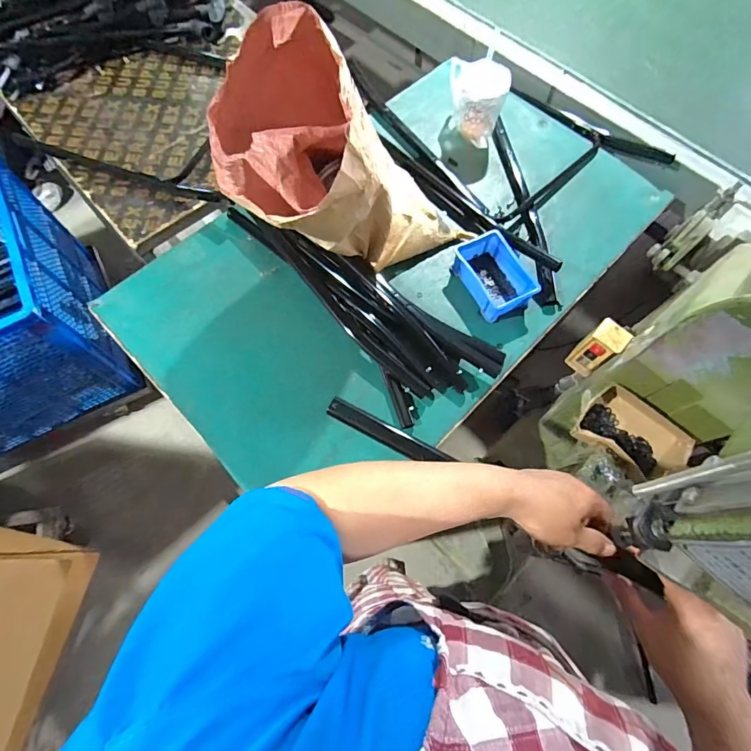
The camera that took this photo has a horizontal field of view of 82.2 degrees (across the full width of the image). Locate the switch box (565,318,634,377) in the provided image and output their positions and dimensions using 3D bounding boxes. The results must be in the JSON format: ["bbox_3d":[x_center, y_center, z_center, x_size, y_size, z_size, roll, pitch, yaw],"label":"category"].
[{"bbox_3d":[0.369,-0.043,0.719,0.051,0.112,0.049,42,73,15],"label":"switch box"}]

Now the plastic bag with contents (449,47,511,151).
[{"bbox_3d":[0.200,-0.552,0.873,0.118,0.135,0.068,28,70,10],"label":"plastic bag with contents"}]

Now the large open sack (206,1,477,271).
[{"bbox_3d":[-0.057,-0.322,0.680,0.344,0.316,0.269,-37,74,-17],"label":"large open sack"}]

